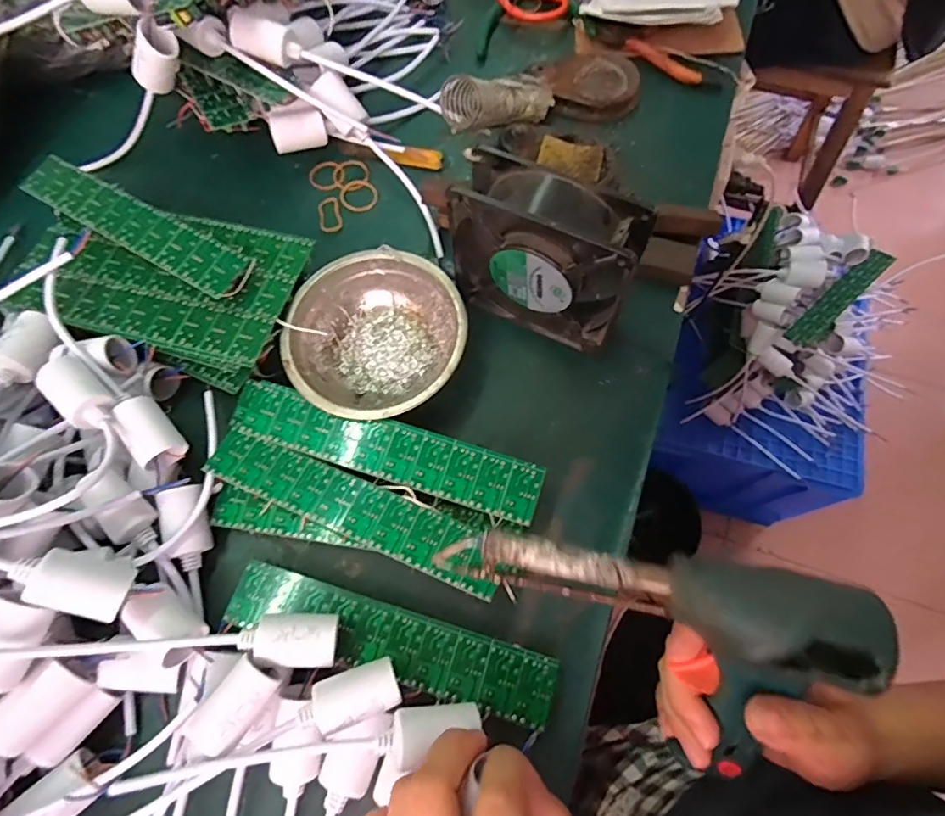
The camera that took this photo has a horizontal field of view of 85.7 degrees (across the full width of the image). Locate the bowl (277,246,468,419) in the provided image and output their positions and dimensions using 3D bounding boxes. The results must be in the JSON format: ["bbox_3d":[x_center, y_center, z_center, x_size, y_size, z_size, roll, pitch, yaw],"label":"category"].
[{"bbox_3d":[-0.069,-0.049,0.375,0.125,0.042,0.125,-1,70,1],"label":"bowl"}]

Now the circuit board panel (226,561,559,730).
[{"bbox_3d":[-0.051,0.140,0.309,0.200,0.008,0.037,16,67,7],"label":"circuit board panel"}]

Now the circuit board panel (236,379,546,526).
[{"bbox_3d":[-0.060,0.026,0.338,0.212,0.004,0.039,17,76,8],"label":"circuit board panel"}]

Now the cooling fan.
[{"bbox_3d":[0.048,-0.101,0.347,0.121,0.120,0.048,29,73,11],"label":"cooling fan"}]

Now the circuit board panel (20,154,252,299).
[{"bbox_3d":[-0.250,-0.136,0.373,0.198,0.005,0.036,29,77,13],"label":"circuit board panel"}]

